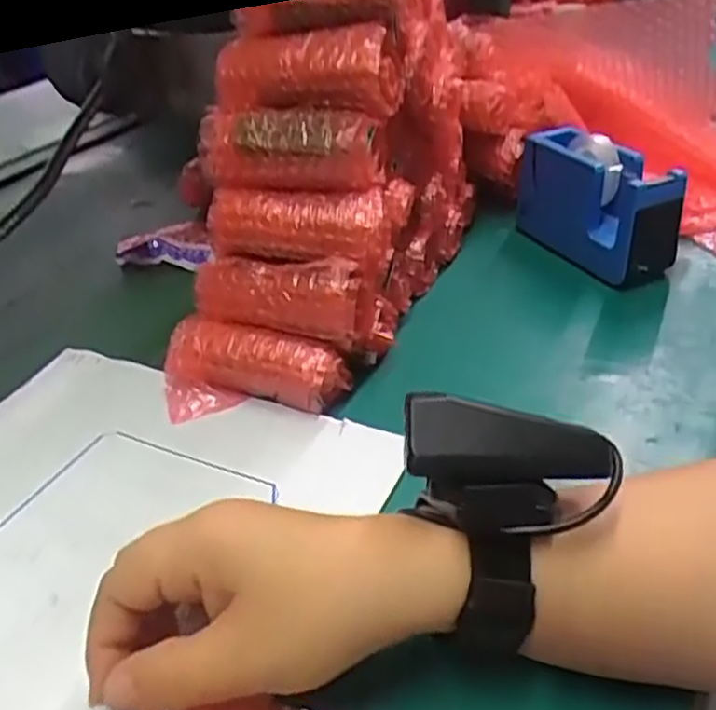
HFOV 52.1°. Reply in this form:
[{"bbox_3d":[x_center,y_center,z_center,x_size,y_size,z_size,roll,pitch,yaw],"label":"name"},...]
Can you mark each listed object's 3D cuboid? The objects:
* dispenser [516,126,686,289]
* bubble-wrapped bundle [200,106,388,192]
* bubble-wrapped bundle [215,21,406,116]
[{"bbox_3d":[0.174,-0.115,0.554,0.049,0.084,0.143,-19,37,-22],"label":"dispenser"},{"bbox_3d":[-0.041,-0.120,0.424,0.105,0.041,0.029,9,36,16],"label":"bubble-wrapped bundle"},{"bbox_3d":[-0.029,-0.167,0.424,0.102,0.040,0.041,7,36,14],"label":"bubble-wrapped bundle"}]

